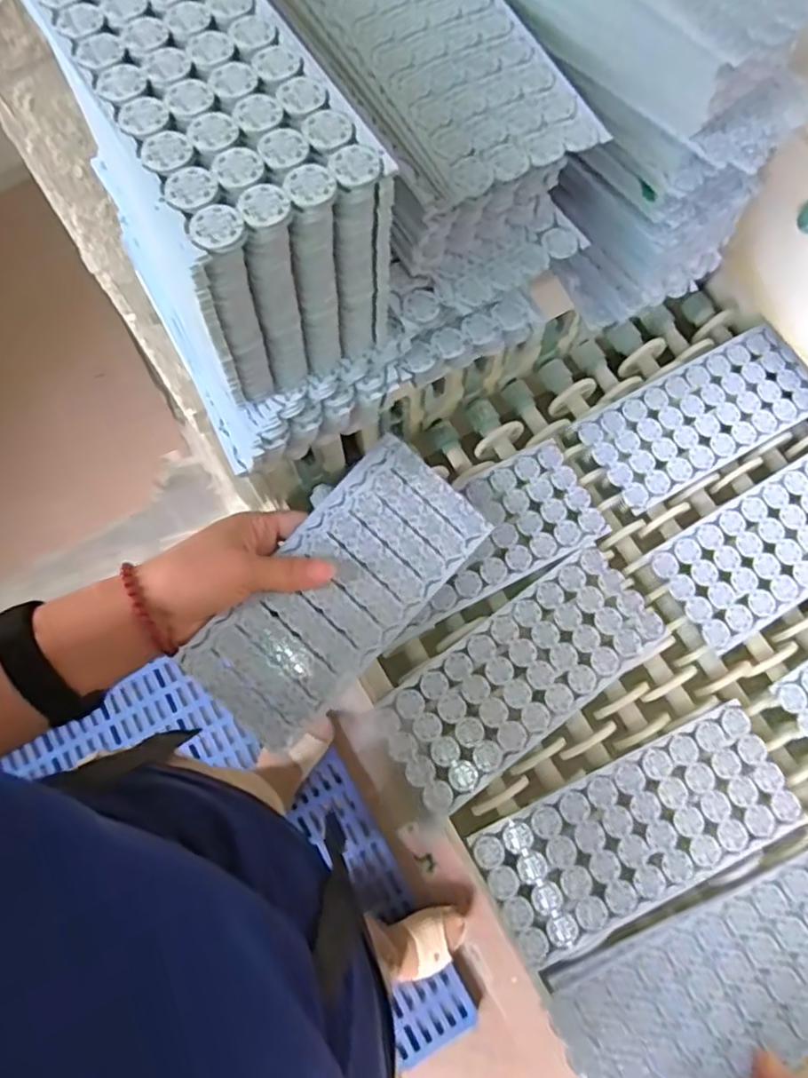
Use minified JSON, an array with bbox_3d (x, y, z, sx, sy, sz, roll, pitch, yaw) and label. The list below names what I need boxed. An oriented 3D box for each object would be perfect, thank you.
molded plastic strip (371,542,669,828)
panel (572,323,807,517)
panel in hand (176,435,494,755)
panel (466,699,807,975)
[{"bbox_3d":[0.080,0.091,0.462,0.198,0.004,0.082,-35,75,-10],"label":"molded plastic strip"},{"bbox_3d":[0.230,-0.097,0.523,0.187,0.004,0.082,-28,74,-8],"label":"panel"},{"bbox_3d":[-0.038,0.033,0.437,0.090,0.020,0.198,38,75,12],"label":"panel in hand"},{"bbox_3d":[0.148,0.183,0.434,0.199,0.004,0.082,-25,73,-7],"label":"panel"}]

